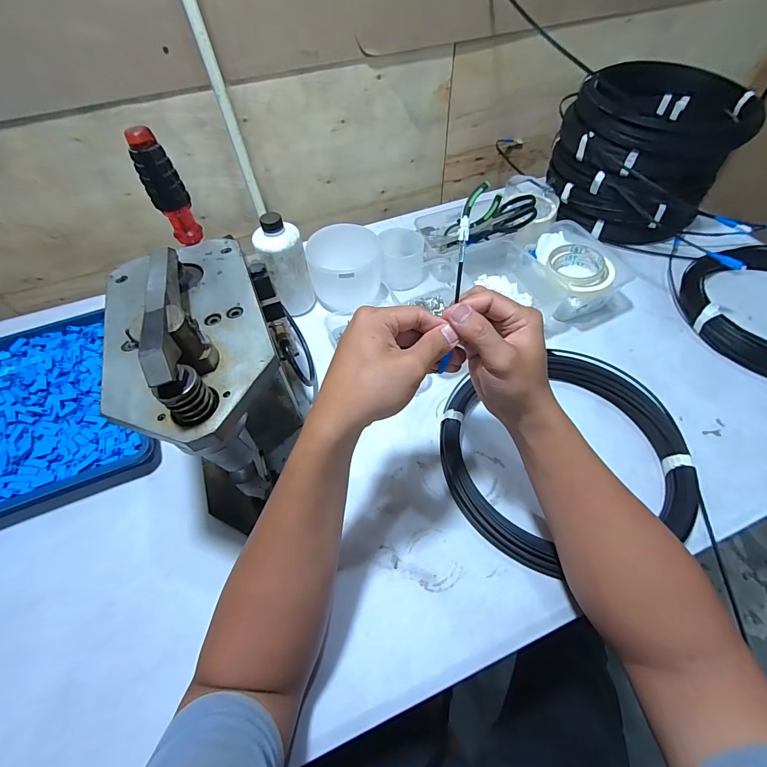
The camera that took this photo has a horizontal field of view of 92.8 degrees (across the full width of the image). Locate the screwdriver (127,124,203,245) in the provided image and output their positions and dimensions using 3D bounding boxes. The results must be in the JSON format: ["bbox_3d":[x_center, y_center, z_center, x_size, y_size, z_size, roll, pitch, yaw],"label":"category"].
[{"bbox_3d":[-0.218,-0.193,0.368,0.027,0.106,0.025,8,54,8],"label":"screwdriver"}]

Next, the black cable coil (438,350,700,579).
[{"bbox_3d":[0.215,0.082,0.454,0.284,0.047,0.259,-1,53,1],"label":"black cable coil"}]

